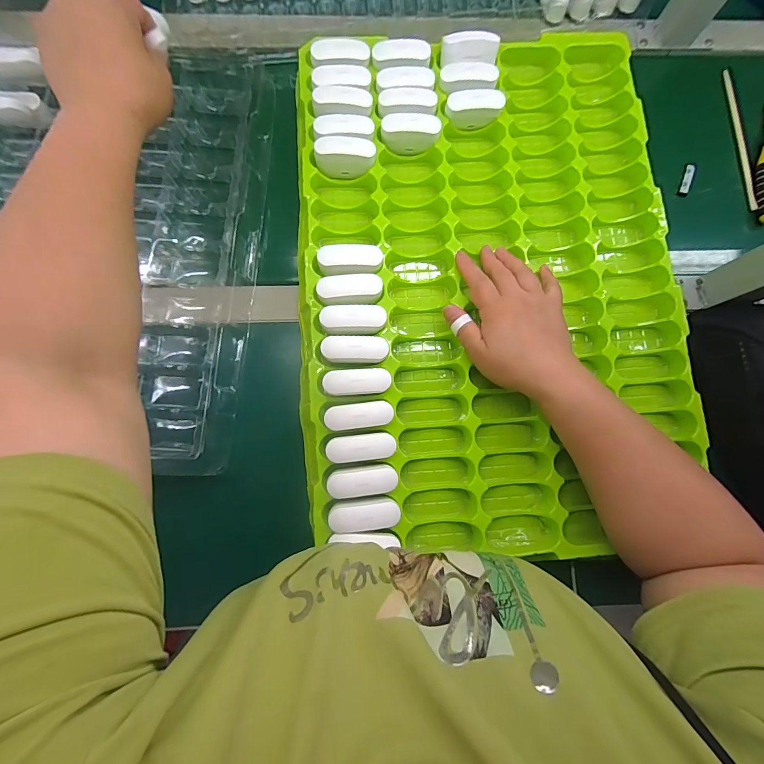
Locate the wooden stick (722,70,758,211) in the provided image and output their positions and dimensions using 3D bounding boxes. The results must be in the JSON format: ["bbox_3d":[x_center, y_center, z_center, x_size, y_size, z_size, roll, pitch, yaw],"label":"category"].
[{"bbox_3d":[0.439,-0.298,0.439,0.010,0.008,0.183,-4,82,-3],"label":"wooden stick"}]

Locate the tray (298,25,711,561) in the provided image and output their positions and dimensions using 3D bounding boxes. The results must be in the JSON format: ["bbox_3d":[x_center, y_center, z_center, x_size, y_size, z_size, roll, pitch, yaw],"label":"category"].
[{"bbox_3d":[0.109,-0.108,0.384,0.385,0.046,0.544,-5,82,-3],"label":"tray"}]

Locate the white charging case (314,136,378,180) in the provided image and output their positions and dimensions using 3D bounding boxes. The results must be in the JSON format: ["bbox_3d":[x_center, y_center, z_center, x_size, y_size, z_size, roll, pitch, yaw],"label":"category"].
[{"bbox_3d":[-0.040,-0.248,0.400,0.064,0.036,0.028,-7,82,-4],"label":"white charging case"}]

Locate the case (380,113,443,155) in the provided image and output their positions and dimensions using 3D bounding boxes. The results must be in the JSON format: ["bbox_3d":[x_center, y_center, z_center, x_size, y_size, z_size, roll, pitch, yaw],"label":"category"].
[{"bbox_3d":[0.032,-0.279,0.407,0.065,0.036,0.024,2,82,-2],"label":"case"}]

